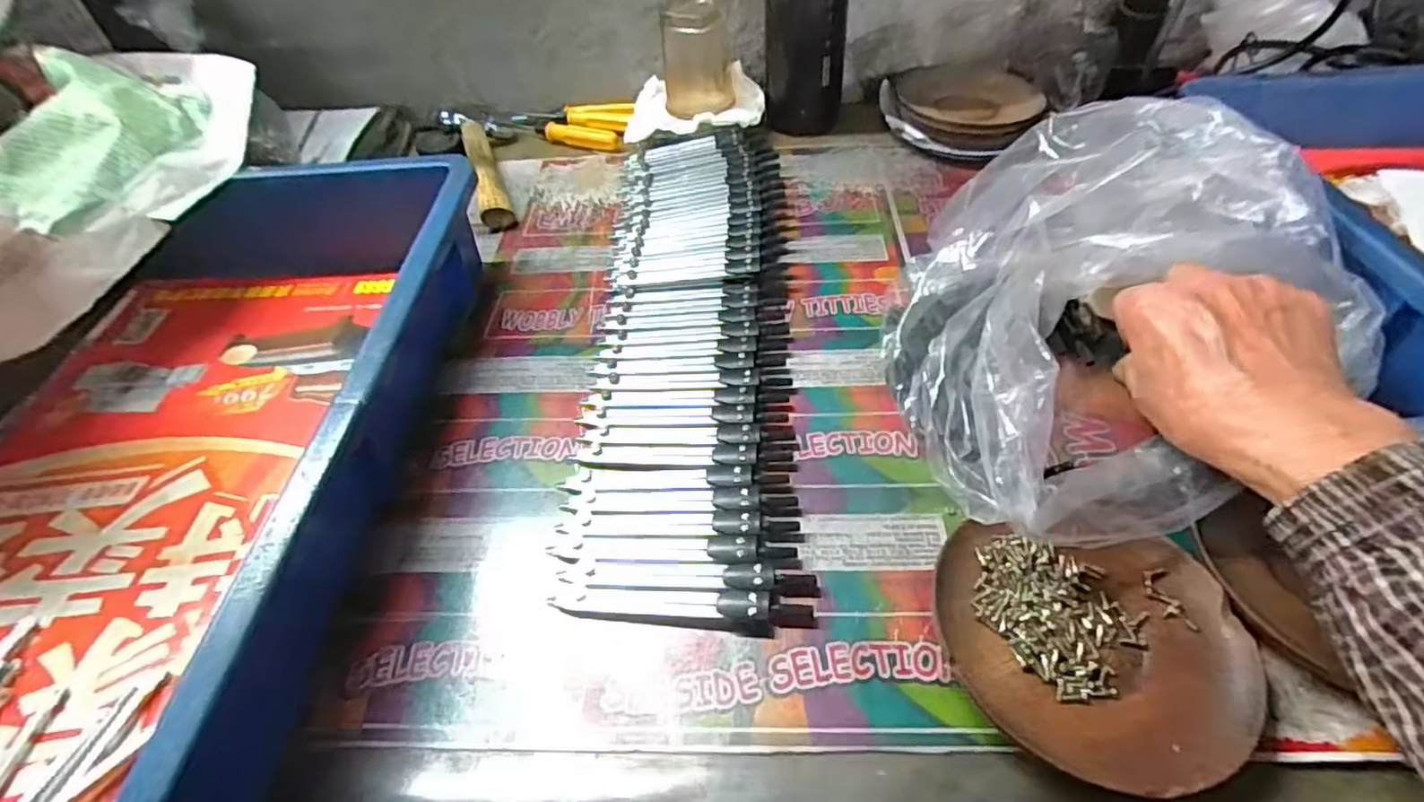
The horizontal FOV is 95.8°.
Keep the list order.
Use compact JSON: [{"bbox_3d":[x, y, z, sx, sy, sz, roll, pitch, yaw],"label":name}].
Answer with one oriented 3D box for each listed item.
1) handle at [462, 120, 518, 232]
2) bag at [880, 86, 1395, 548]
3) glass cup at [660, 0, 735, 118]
[{"bbox_3d":[-0.181,-0.185,0.521,0.023,0.027,0.131,-17,50,-9],"label":"handle"},{"bbox_3d":[0.177,-0.053,0.321,0.204,0.115,0.203,-26,52,-16],"label":"bag"},{"bbox_3d":[-0.012,-0.285,0.533,0.057,0.076,0.059,-4,49,2],"label":"glass cup"}]

